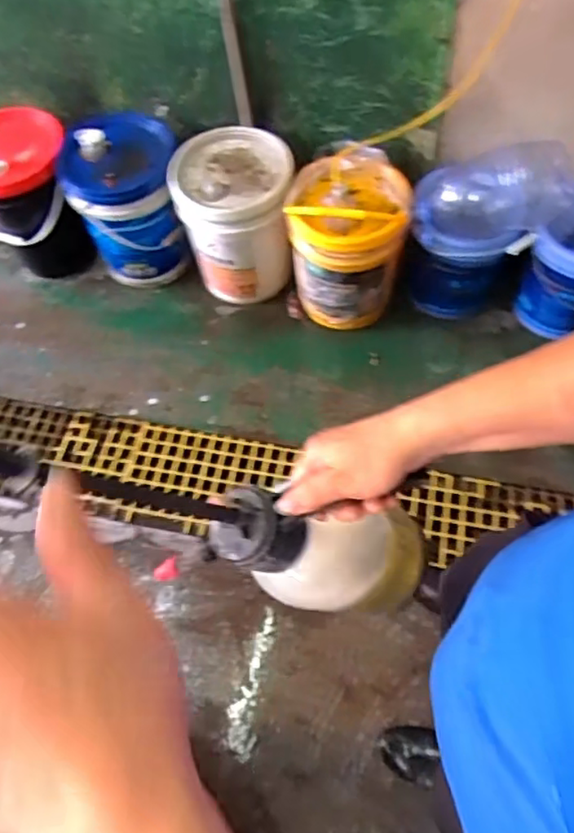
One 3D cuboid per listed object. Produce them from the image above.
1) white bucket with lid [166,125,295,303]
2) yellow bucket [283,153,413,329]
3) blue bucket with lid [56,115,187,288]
[{"bbox_3d":[-0.150,-0.553,1.760,0.297,0.390,0.291,-2,61,3],"label":"white bucket with lid"},{"bbox_3d":[0.163,-0.465,1.688,0.290,0.438,0.305,-2,61,3],"label":"yellow bucket"},{"bbox_3d":[-0.444,-0.596,1.809,0.290,0.422,0.299,-5,61,1],"label":"blue bucket with lid"}]

